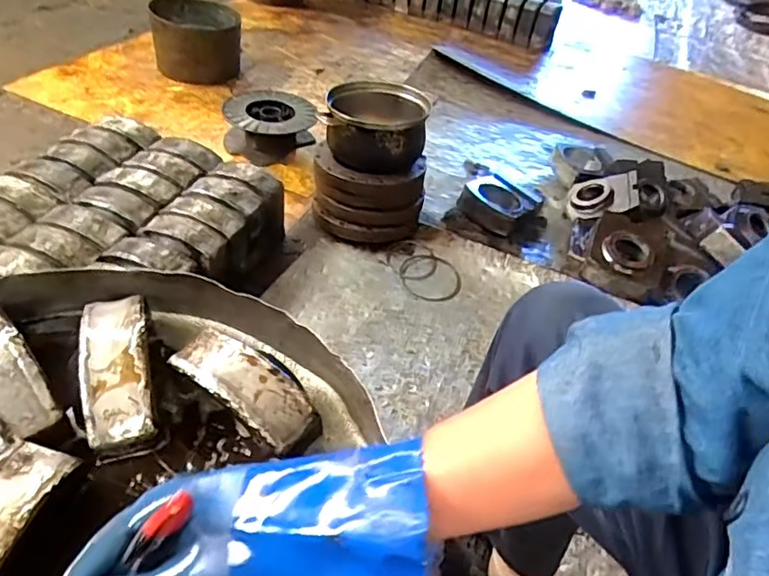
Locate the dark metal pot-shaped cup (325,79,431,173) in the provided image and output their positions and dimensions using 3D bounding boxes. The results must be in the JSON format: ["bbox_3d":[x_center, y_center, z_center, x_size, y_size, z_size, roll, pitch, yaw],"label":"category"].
[{"bbox_3d":[-0.019,-0.350,1.241,0.221,0.121,0.202,18,43,6],"label":"dark metal pot-shaped cup"}]

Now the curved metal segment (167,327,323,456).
[{"bbox_3d":[-0.139,0.101,0.567,0.160,0.054,0.064,31,46,19],"label":"curved metal segment"}]

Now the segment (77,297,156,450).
[{"bbox_3d":[-0.268,0.071,0.566,0.064,0.039,0.174,-7,46,-20],"label":"segment"}]

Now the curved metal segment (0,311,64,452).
[{"bbox_3d":[-0.366,0.077,0.537,0.056,0.032,0.155,-28,56,-35],"label":"curved metal segment"}]

